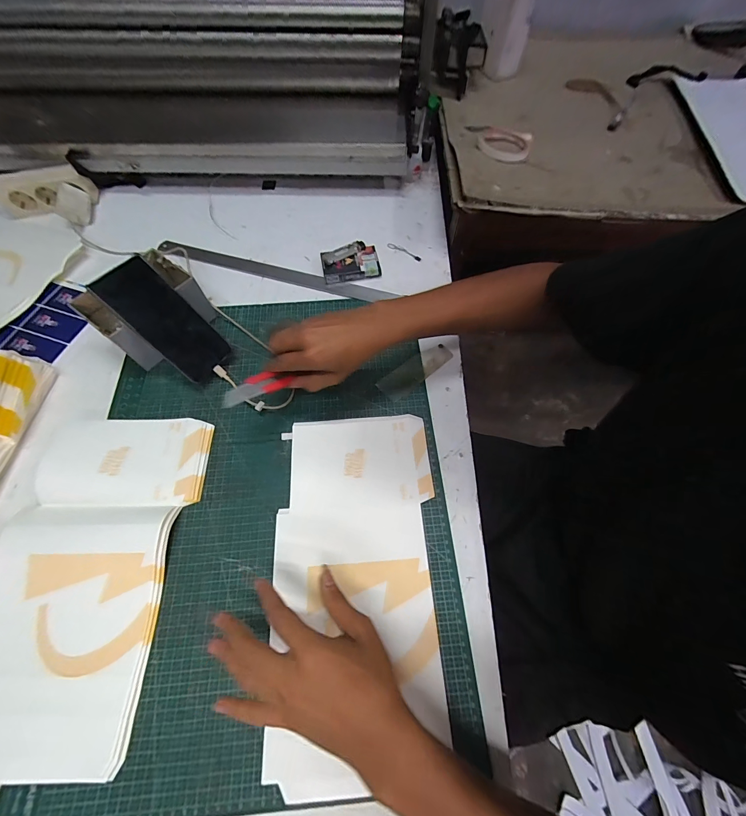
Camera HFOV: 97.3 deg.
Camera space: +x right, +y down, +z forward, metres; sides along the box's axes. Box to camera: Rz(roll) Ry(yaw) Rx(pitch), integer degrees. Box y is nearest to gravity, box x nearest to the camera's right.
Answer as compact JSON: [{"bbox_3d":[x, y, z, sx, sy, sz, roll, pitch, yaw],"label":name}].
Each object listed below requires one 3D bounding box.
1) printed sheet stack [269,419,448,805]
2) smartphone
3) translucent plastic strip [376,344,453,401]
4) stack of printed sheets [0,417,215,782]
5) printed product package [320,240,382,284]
[{"bbox_3d":[-0.019,0.181,0.374,0.179,0.011,0.365,1,64,0],"label":"printed sheet stack"},{"bbox_3d":[-0.277,-0.117,0.444,0.078,0.014,0.165,-49,113,-11],"label":"smartphone"},{"bbox_3d":[0.064,-0.056,0.485,0.121,0.005,0.039,-37,70,-16],"label":"translucent plastic strip"},{"bbox_3d":[-0.319,0.174,0.364,0.200,0.024,0.345,0,64,0],"label":"stack of printed sheets"},{"bbox_3d":[-0.038,-0.248,0.563,0.094,0.026,0.069,-12,65,-6],"label":"printed product package"}]

